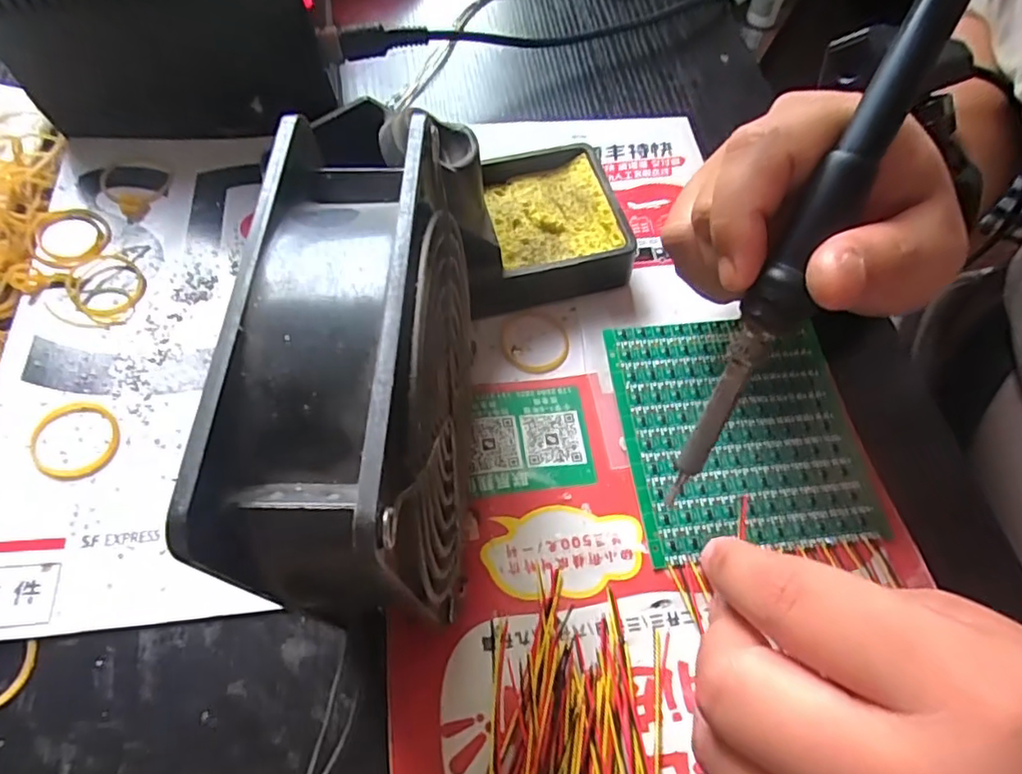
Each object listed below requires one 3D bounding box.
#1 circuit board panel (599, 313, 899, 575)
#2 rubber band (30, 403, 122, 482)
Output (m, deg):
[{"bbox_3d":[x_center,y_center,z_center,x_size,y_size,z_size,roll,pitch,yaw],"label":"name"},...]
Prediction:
[{"bbox_3d":[0.093,0.016,0.248,0.094,0.005,0.097,-6,65,-6],"label":"circuit board panel"},{"bbox_3d":[-0.169,0.021,0.238,0.030,0.004,0.032,2,62,-3],"label":"rubber band"}]

